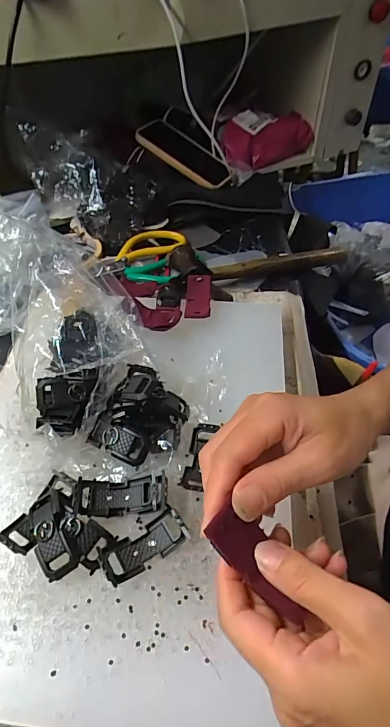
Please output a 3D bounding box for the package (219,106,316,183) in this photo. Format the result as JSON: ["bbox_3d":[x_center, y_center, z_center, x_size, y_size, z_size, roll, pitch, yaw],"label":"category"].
[{"bbox_3d":[0.124,-0.395,0.721,0.167,0.067,0.073,-29,54,-22],"label":"package"}]

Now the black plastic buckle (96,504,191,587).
[{"bbox_3d":[-0.034,0.122,0.275,0.057,0.014,0.026,-27,54,-20],"label":"black plastic buckle"}]

